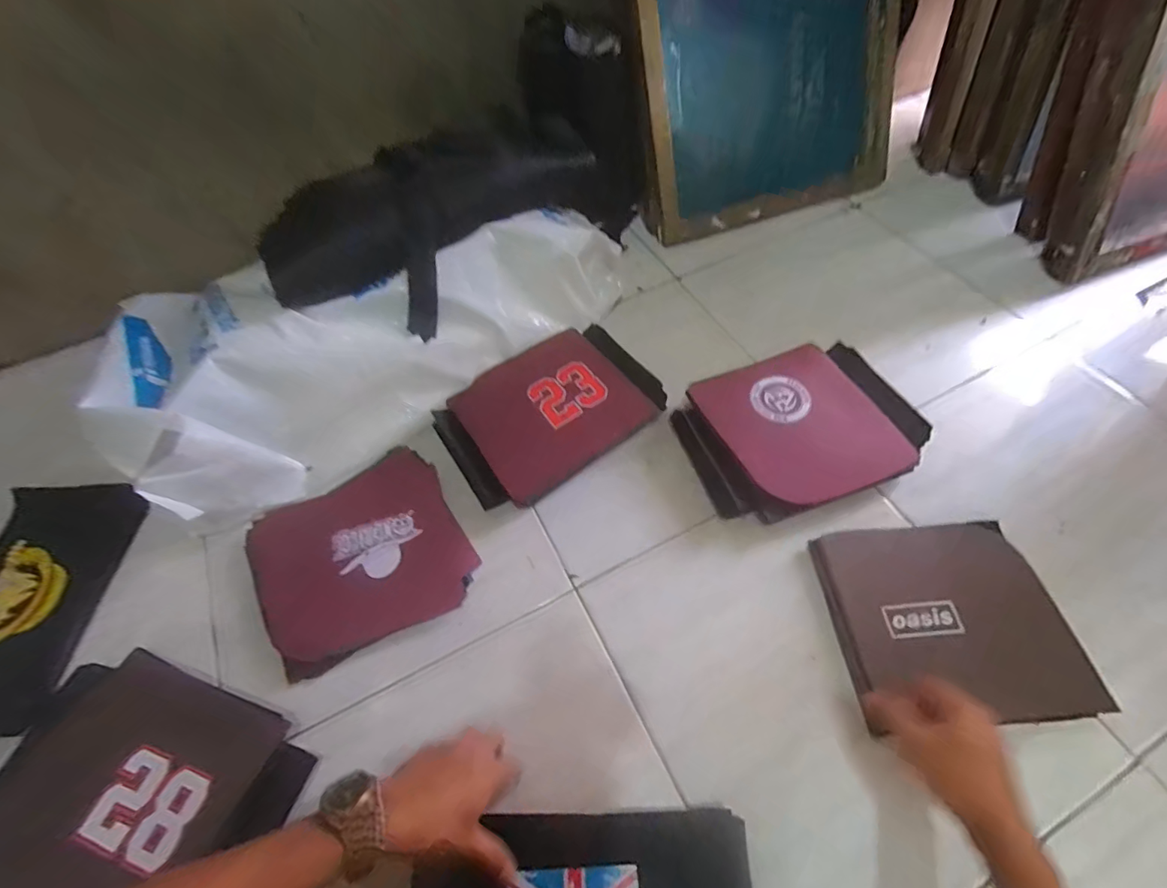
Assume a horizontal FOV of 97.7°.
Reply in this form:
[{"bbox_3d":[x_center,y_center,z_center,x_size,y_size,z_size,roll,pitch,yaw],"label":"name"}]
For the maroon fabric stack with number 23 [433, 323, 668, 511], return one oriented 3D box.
[{"bbox_3d":[-0.048,-0.049,0.715,0.293,0.036,0.208,-32,62,-15],"label":"maroon fabric stack with number 23"}]

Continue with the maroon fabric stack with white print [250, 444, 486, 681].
[{"bbox_3d":[-0.281,0.132,0.631,0.241,0.019,0.243,-29,61,-14],"label":"maroon fabric stack with white print"}]

